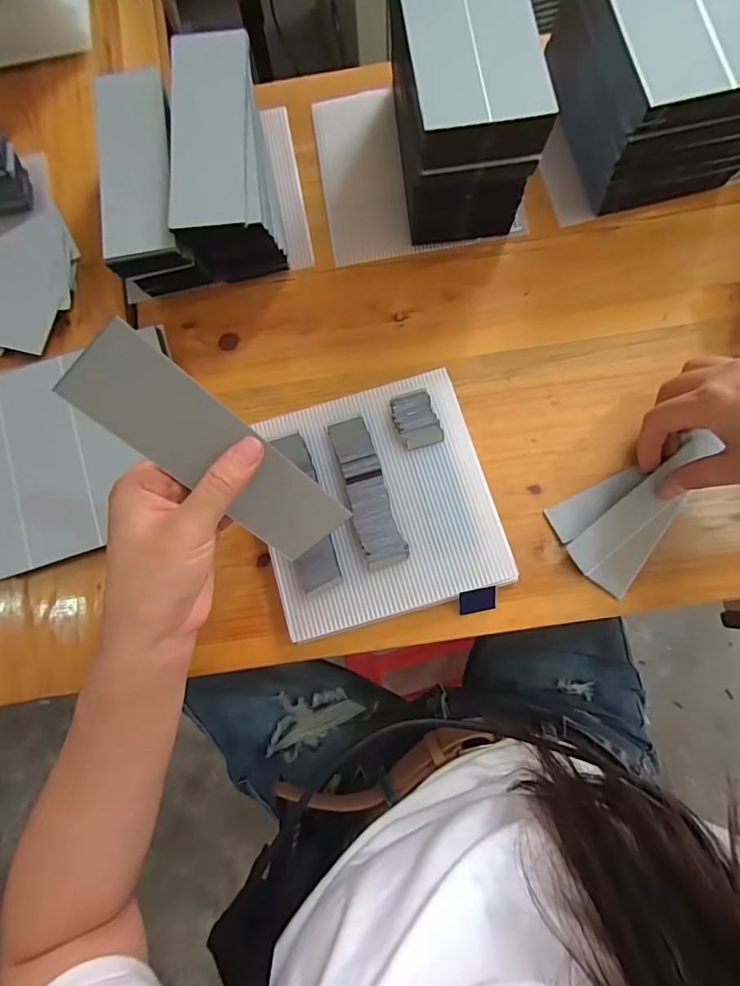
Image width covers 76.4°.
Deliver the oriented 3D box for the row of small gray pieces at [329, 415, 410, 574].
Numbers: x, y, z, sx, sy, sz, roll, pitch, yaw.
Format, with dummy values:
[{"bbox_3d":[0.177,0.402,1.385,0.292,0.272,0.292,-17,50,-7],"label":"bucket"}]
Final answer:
[{"bbox_3d":[-0.003,-0.002,0.331,0.029,0.007,0.107,-18,80,-1],"label":"row of small gray pieces"}]

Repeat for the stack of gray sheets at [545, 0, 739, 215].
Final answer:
[{"bbox_3d":[0.209,-0.314,0.346,0.104,0.093,0.154,-12,80,0],"label":"stack of gray sheets"}]

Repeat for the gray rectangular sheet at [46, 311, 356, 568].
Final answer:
[{"bbox_3d":[-0.080,-0.018,0.251,0.049,0.006,0.152,-39,122,15],"label":"gray rectangular sheet"}]

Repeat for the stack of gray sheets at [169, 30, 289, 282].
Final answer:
[{"bbox_3d":[-0.110,-0.249,0.355,0.068,0.081,0.154,-9,80,1],"label":"stack of gray sheets"}]

